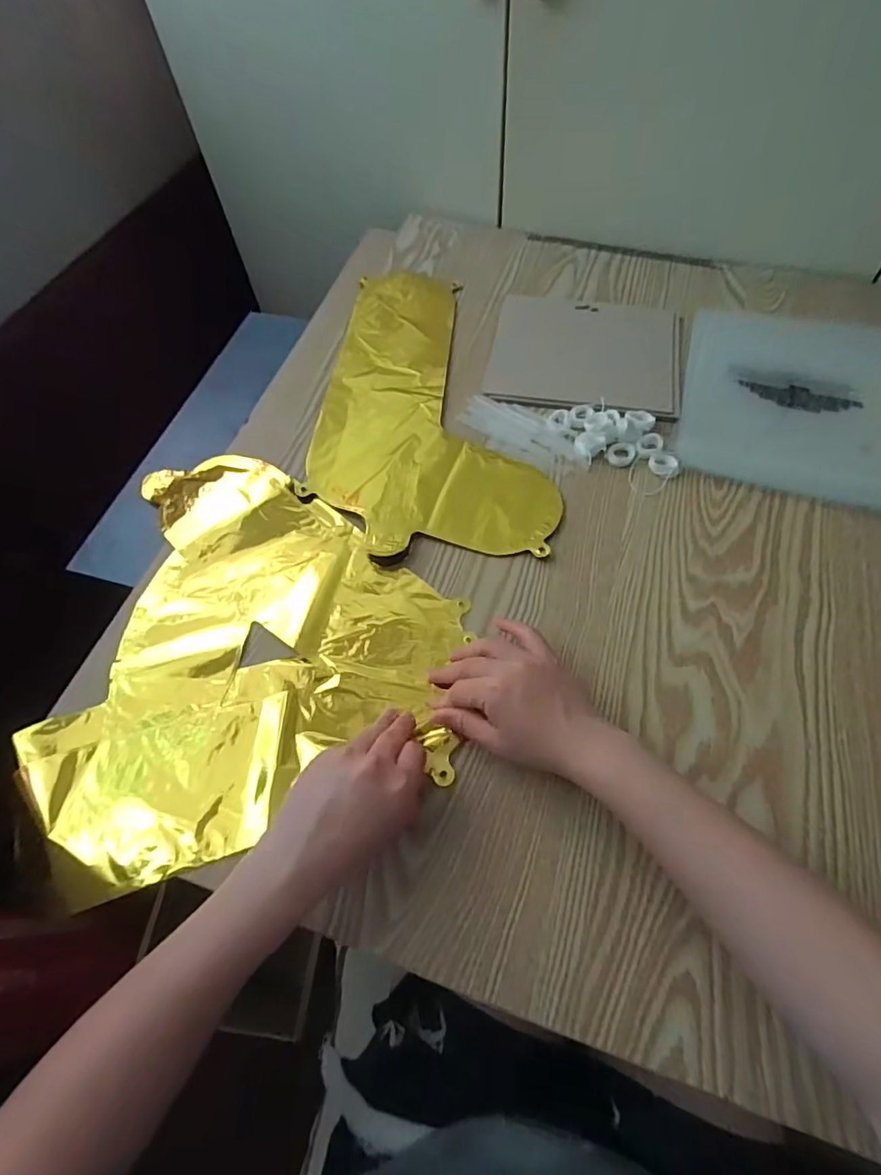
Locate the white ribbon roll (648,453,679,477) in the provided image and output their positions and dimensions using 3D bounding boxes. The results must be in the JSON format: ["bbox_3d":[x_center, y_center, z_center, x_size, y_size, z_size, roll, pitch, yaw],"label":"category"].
[{"bbox_3d":[0.213,-0.117,0.508,0.028,0.009,0.023,26,66,16],"label":"white ribbon roll"}]

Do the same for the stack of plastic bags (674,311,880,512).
[{"bbox_3d":[0.359,-0.197,0.544,0.208,0.014,0.258,14,63,10],"label":"stack of plastic bags"}]

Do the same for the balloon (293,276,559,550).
[{"bbox_3d":[-0.009,-0.207,0.569,0.232,0.009,0.399,0,61,3],"label":"balloon"}]

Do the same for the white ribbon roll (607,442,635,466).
[{"bbox_3d":[0.176,-0.129,0.518,0.024,0.006,0.027,29,66,17],"label":"white ribbon roll"}]

